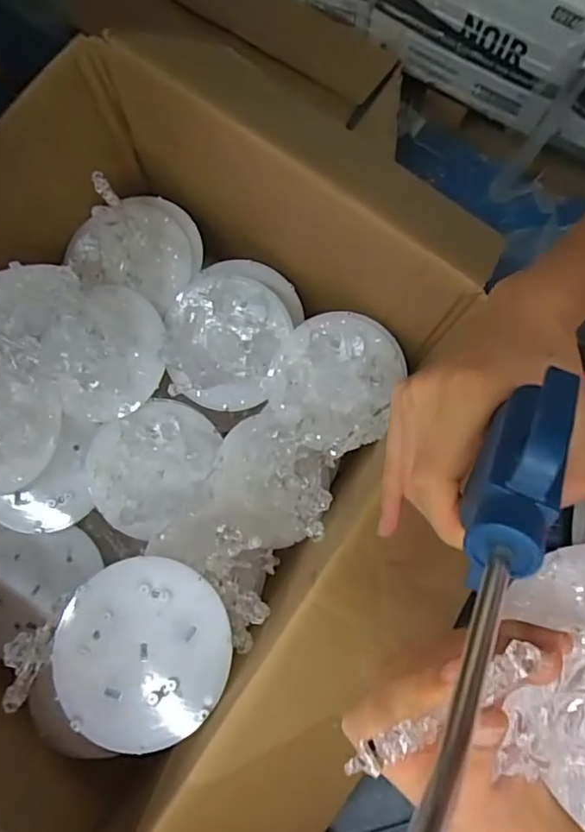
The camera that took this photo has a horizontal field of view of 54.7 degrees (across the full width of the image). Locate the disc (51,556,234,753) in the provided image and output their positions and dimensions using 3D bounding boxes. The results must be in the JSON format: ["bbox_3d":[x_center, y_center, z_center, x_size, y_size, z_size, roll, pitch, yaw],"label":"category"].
[{"bbox_3d":[-0.110,0.171,0.414,0.124,0.010,0.125,0,74,0],"label":"disc"}]

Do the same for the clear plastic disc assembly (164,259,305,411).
[{"bbox_3d":[-0.058,-0.086,0.554,0.118,0.064,0.161,26,79,2],"label":"clear plastic disc assembly"}]

